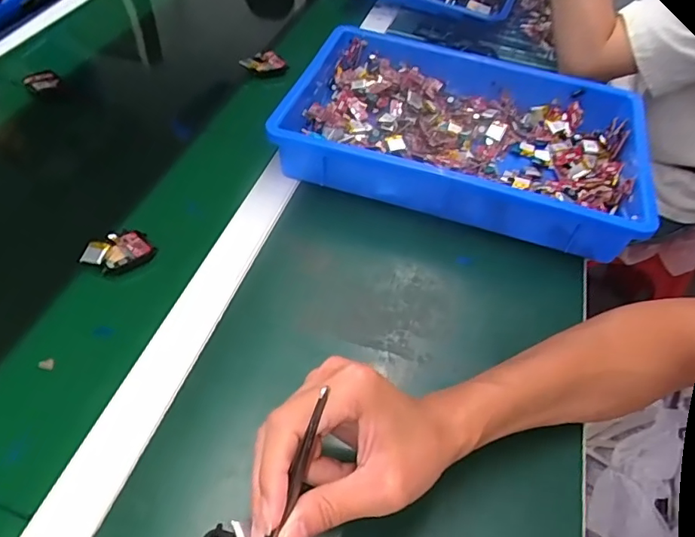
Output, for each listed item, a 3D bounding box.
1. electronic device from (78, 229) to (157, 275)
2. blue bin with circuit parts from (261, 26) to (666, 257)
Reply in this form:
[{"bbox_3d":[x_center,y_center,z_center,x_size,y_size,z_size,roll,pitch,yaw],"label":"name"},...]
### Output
[{"bbox_3d":[-0.205,-0.015,0.473,0.056,0.017,0.037,-31,58,-26],"label":"electronic device"},{"bbox_3d":[0.127,-0.154,0.587,0.370,0.066,0.248,15,51,9],"label":"blue bin with circuit parts"}]

